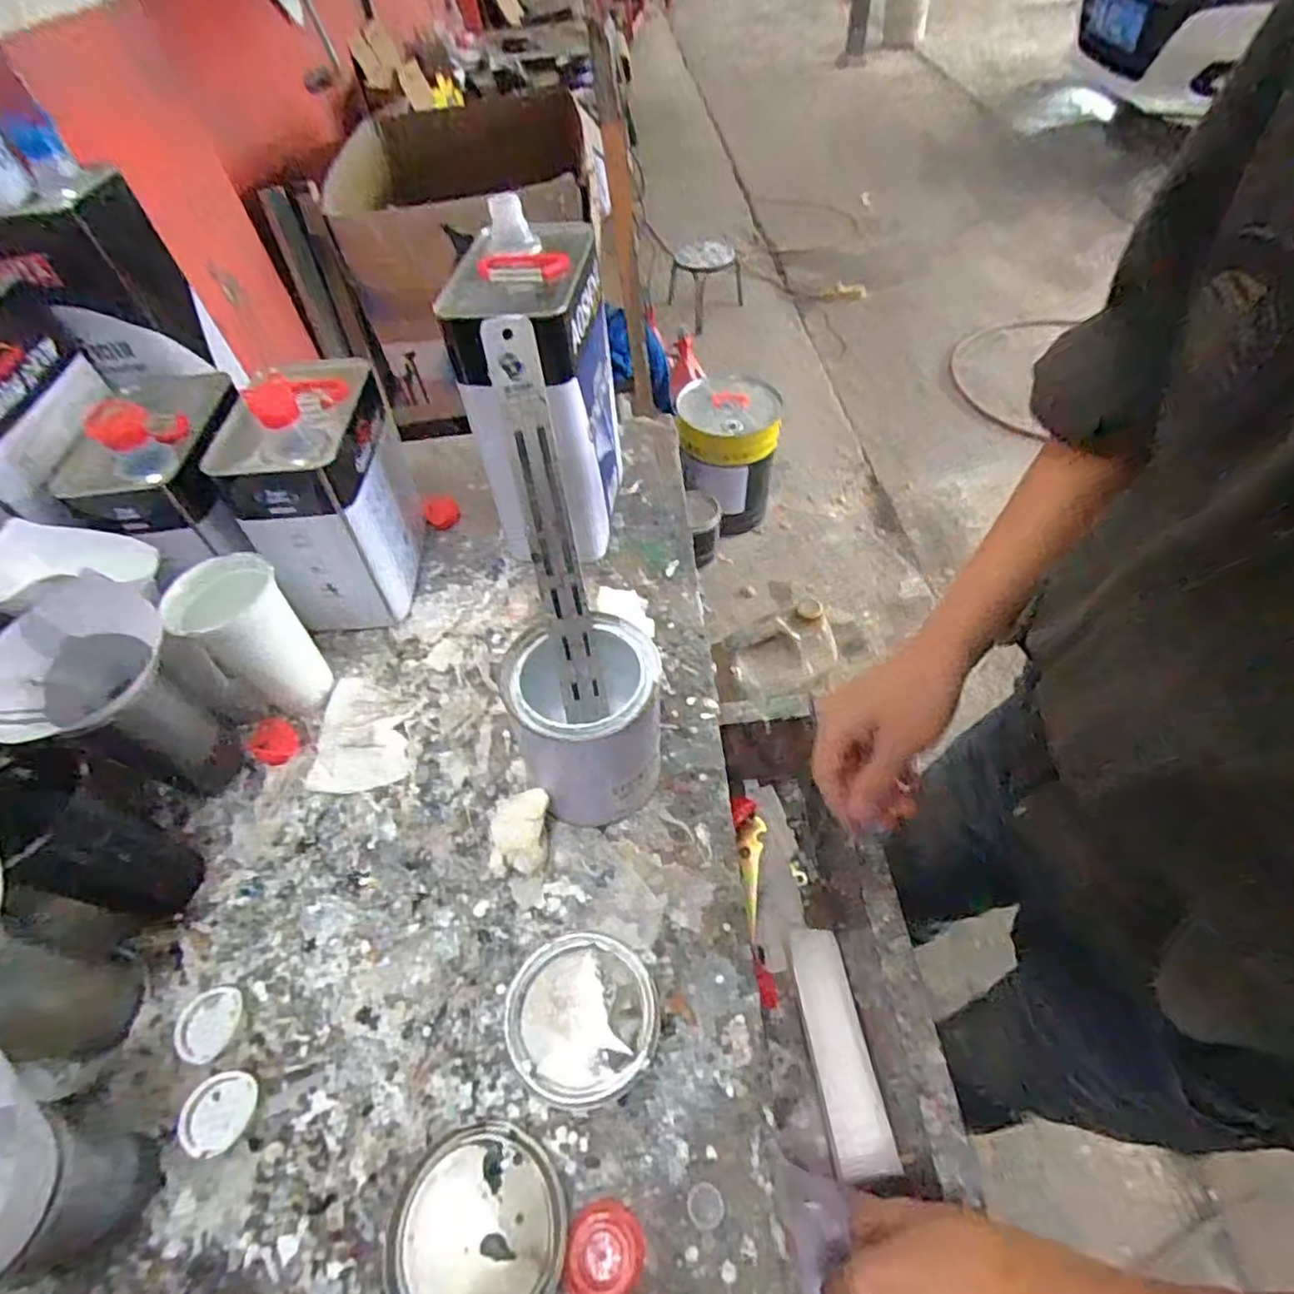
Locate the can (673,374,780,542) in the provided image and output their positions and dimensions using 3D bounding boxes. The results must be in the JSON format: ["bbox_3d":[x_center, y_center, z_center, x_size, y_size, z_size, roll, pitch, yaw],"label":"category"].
[{"bbox_3d":[0.215,-0.496,1.783,0.249,0.363,0.265,-2,53,3],"label":"can"}]

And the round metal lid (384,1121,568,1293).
[{"bbox_3d":[-0.095,0.325,0.370,0.097,0.015,0.095,0,53,5],"label":"round metal lid"}]

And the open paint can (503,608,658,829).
[{"bbox_3d":[-0.040,0.060,0.498,0.105,0.131,0.102,-2,53,3],"label":"open paint can"}]

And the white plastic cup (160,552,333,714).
[{"bbox_3d":[-0.328,-0.008,0.563,0.075,0.136,0.076,-2,53,3],"label":"white plastic cup"}]

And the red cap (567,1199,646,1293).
[{"bbox_3d":[-0.022,0.327,0.361,0.041,0.017,0.043,-2,53,3],"label":"red cap"}]

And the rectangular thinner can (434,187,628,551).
[{"bbox_3d":[-0.097,-0.238,0.643,0.113,0.274,0.206,3,53,6],"label":"rectangular thinner can"}]

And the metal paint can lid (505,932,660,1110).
[{"bbox_3d":[-0.041,0.237,0.430,0.093,0.015,0.094,-2,53,3],"label":"metal paint can lid"}]

